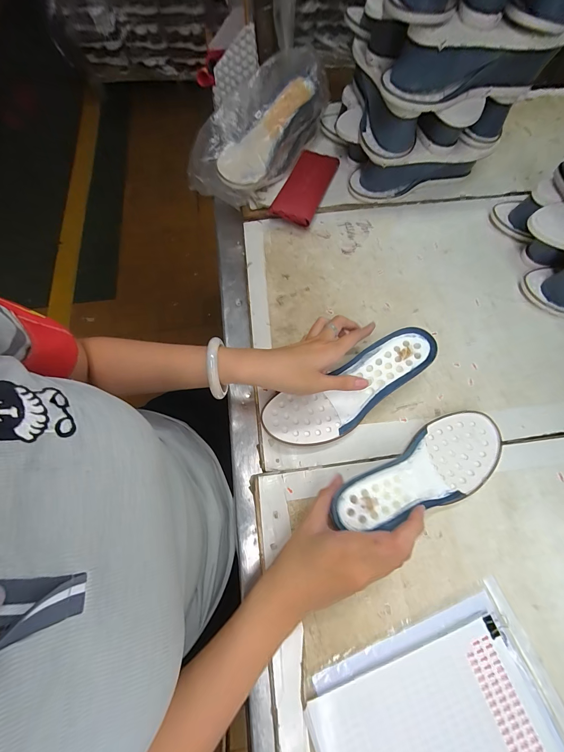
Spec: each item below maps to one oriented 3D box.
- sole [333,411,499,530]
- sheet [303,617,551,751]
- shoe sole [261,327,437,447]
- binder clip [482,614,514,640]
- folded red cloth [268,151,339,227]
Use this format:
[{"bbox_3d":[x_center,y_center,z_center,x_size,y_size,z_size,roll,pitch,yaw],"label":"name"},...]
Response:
[{"bbox_3d":[0.164,0.114,0.354,0.233,0.030,0.086,-18,70,-22],"label":"sole"},{"bbox_3d":[0.145,0.356,0.288,0.205,0.011,0.148,-21,70,-7],"label":"sheet"},{"bbox_3d":[0.091,0.017,0.397,0.235,0.026,0.081,-32,72,3],"label":"shoe sole"},{"bbox_3d":[0.230,0.264,0.321,0.030,0.004,0.019,-10,69,-3],"label":"binder clip"},{"bbox_3d":[0.042,-0.336,0.543,0.073,0.044,0.169,21,71,8],"label":"folded red cloth"}]

